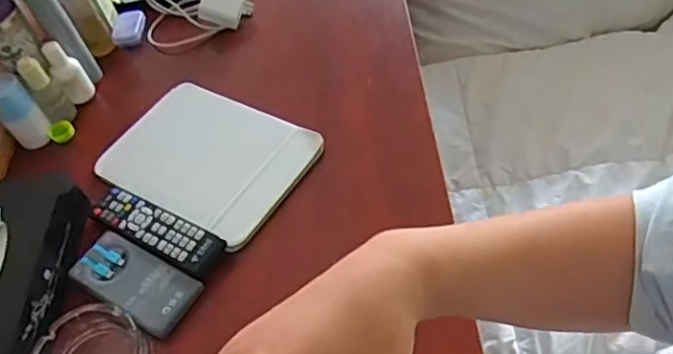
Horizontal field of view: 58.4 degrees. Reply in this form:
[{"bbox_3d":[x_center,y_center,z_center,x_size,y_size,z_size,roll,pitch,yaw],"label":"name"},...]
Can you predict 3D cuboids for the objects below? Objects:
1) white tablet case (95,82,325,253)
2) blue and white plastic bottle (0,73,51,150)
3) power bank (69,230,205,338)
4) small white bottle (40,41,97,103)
[{"bbox_3d":[-0.157,-0.026,0.737,0.244,0.019,0.167,24,65,26],"label":"white tablet case"},{"bbox_3d":[-0.412,-0.084,0.778,0.048,0.096,0.043,-37,55,-19],"label":"blue and white plastic bottle"},{"bbox_3d":[-0.214,0.104,0.626,0.146,0.015,0.063,24,58,22],"label":"power bank"},{"bbox_3d":[-0.362,-0.138,0.821,0.039,0.100,0.030,-35,52,-14],"label":"small white bottle"}]

